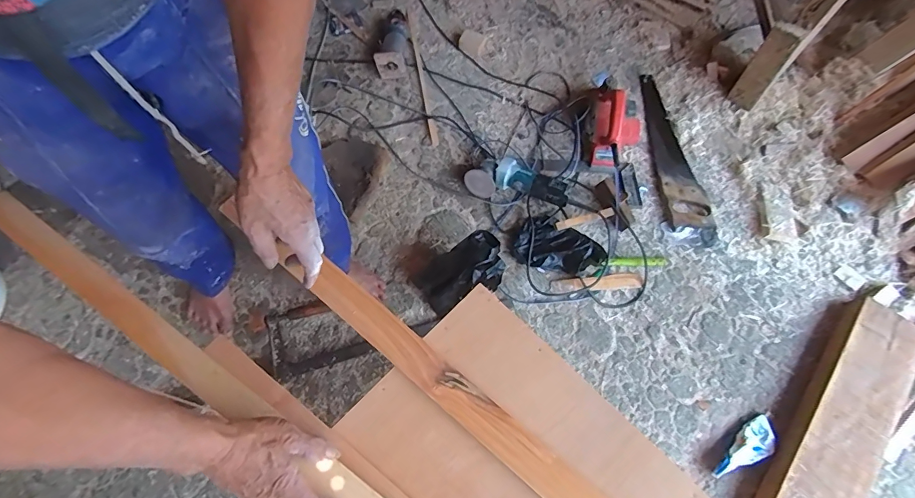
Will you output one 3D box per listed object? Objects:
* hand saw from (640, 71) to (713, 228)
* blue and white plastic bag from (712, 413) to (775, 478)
[{"bbox_3d":[0.620,-0.292,1.232,0.120,0.031,0.507,-1,69,-2],"label":"hand saw"},{"bbox_3d":[0.647,0.452,0.949,0.062,0.030,0.178,42,74,14],"label":"blue and white plastic bag"}]

